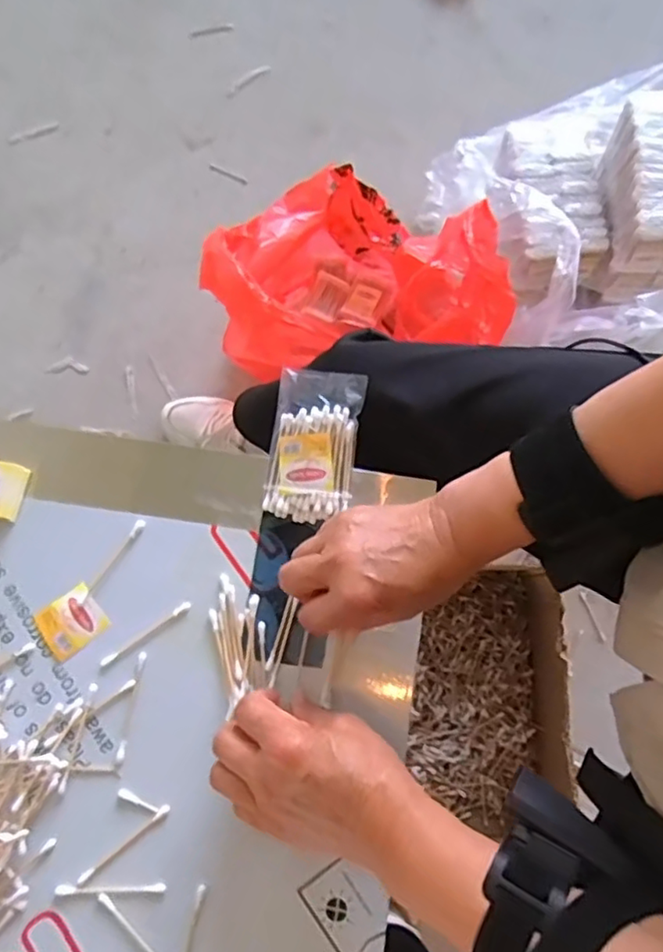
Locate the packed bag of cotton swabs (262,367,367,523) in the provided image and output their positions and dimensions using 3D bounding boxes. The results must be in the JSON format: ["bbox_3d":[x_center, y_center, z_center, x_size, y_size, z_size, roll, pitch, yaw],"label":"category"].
[{"bbox_3d":[-0.013,-0.023,0.464,0.061,0.023,0.111,9,78,3],"label":"packed bag of cotton swabs"}]

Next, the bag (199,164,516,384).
[{"bbox_3d":[0.029,-0.272,0.838,0.355,0.220,0.272,0,77,1],"label":"bag"}]

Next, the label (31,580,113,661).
[{"bbox_3d":[-0.188,0.105,0.451,0.045,0.004,0.039,-36,79,-7],"label":"label"}]

